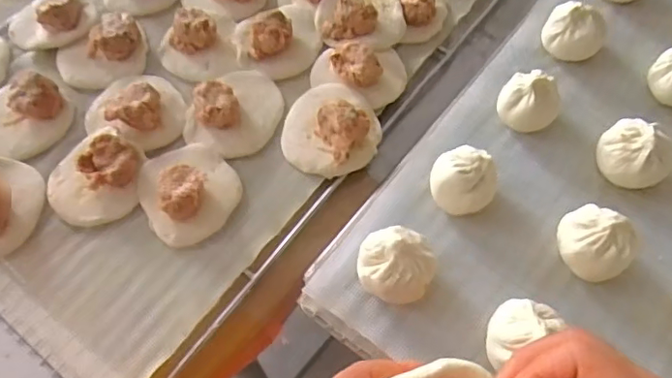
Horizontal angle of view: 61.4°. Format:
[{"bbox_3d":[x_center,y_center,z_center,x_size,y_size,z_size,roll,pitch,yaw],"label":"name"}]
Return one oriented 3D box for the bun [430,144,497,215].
[{"bbox_3d":[0.098,-0.002,0.444,0.049,0.048,0.045,-1,61,1],"label":"bun"}]

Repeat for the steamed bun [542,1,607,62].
[{"bbox_3d":[0.216,-0.139,0.517,0.052,0.045,0.042,27,65,15],"label":"steamed bun"}]

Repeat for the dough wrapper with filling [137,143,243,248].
[{"bbox_3d":[-0.125,-0.003,0.474,0.080,0.030,0.084,-1,61,1],"label":"dough wrapper with filling"}]

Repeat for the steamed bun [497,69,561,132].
[{"bbox_3d":[0.164,-0.074,0.483,0.051,0.047,0.049,-1,61,1],"label":"steamed bun"}]

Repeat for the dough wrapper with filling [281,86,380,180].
[{"bbox_3d":[-0.005,-0.061,0.502,0.086,0.026,0.091,-9,61,-4],"label":"dough wrapper with filling"}]

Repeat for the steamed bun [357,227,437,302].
[{"bbox_3d":[0.043,0.058,0.410,0.052,0.052,0.051,-1,61,1],"label":"steamed bun"}]

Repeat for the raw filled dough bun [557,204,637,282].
[{"bbox_3d":[0.187,0.043,0.418,0.045,0.047,0.051,-41,68,-19],"label":"raw filled dough bun"}]

